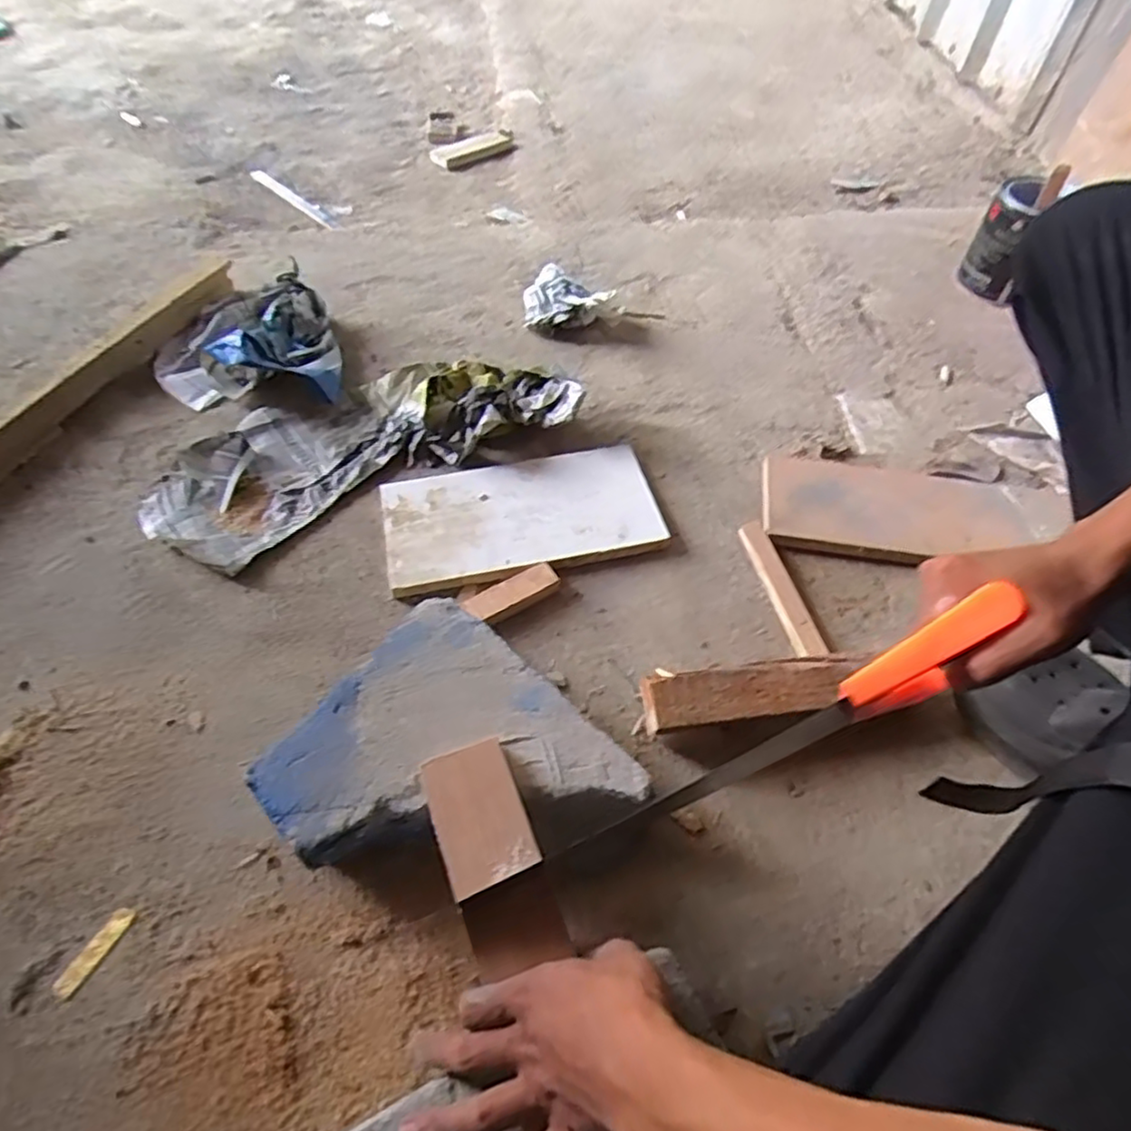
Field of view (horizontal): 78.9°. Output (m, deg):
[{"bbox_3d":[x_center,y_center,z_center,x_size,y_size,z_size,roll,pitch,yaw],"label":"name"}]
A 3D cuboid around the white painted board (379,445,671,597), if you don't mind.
[{"bbox_3d":[-0.043,-0.050,0.696,0.271,0.019,0.134,-11,55,-10],"label":"white painted board"}]

